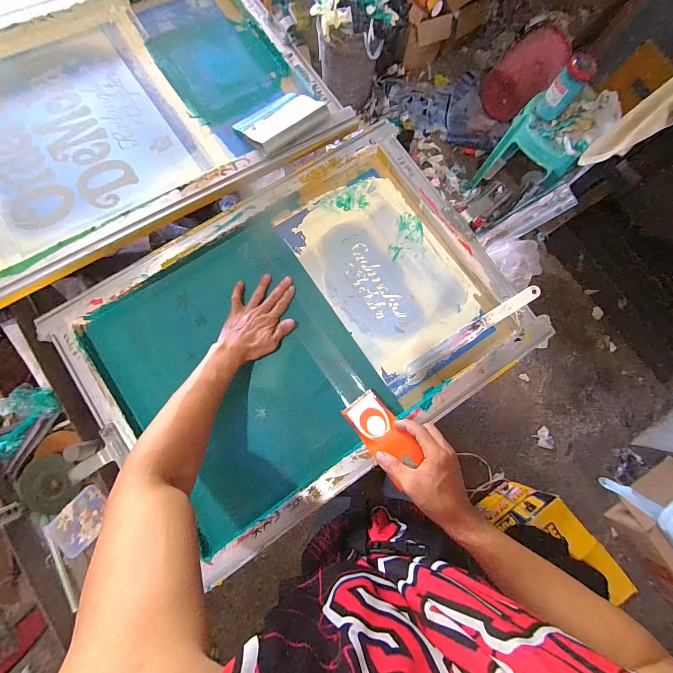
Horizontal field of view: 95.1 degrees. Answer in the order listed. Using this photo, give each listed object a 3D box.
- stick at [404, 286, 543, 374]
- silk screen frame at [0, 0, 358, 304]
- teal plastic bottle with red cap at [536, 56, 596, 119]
[{"bbox_3d":[0.246,-0.010,0.561,0.273,0.009,0.028,-33,78,2],"label":"stick"},{"bbox_3d":[-0.437,-0.468,0.596,0.732,0.038,0.580,-33,81,-11],"label":"silk screen frame"},{"bbox_3d":[0.835,-0.908,1.109,0.100,0.186,0.111,37,83,4],"label":"teal plastic bottle with red cap"}]

